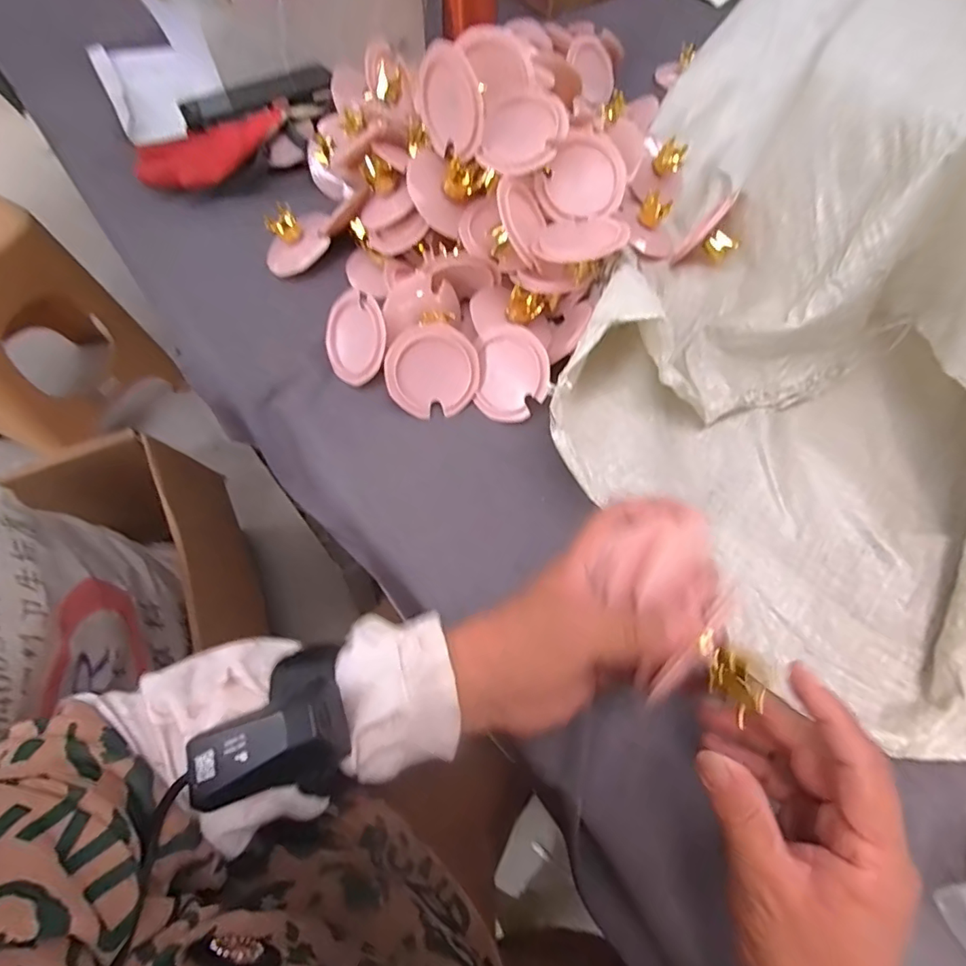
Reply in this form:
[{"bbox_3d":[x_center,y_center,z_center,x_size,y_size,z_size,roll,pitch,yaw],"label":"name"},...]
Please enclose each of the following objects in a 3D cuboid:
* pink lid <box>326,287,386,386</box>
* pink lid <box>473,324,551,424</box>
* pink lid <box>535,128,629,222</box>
[{"bbox_3d":[-0.110,-0.125,0.446,0.006,0.067,0.078,-4,68,-52],"label":"pink lid"},{"bbox_3d":[0.025,-0.089,0.433,0.061,0.076,0.005,18,22,24],"label":"pink lid"},{"bbox_3d":[0.087,-0.256,0.442,0.066,0.014,0.077,36,96,-7],"label":"pink lid"}]

